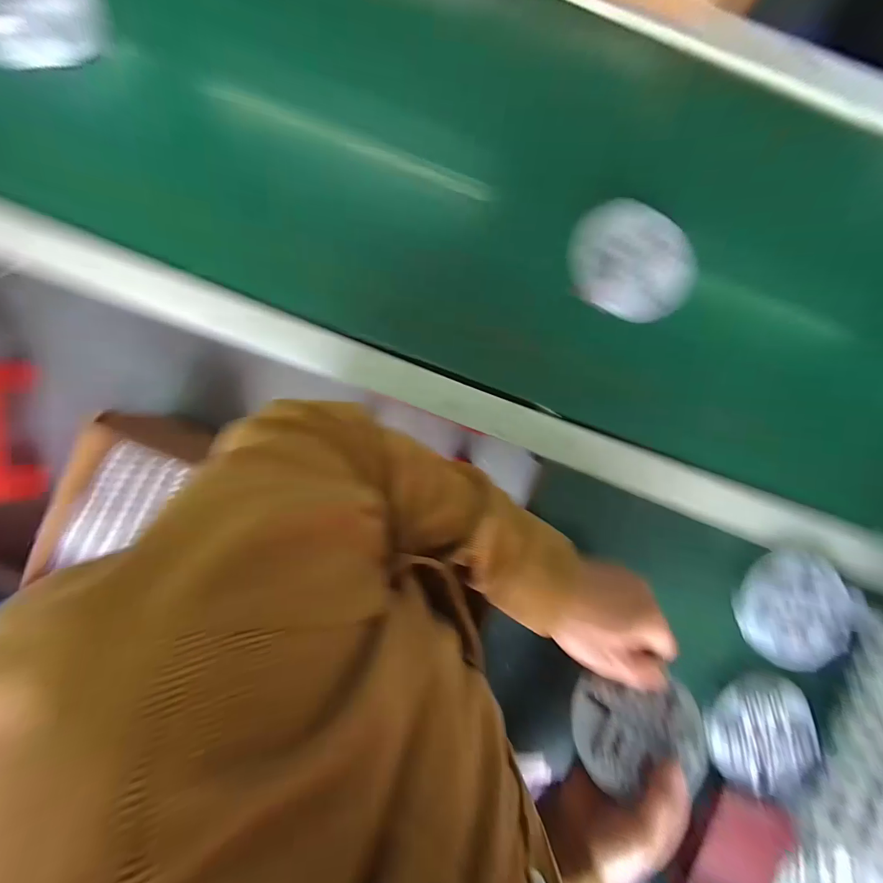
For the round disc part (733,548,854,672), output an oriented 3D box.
[{"bbox_3d":[0.361,0.170,0.411,0.104,0.026,0.113,0,93,-2],"label":"round disc part"}]

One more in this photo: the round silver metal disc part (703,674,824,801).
[{"bbox_3d":[0.336,0.301,0.409,0.113,0.019,0.112,0,93,-2],"label":"round silver metal disc part"}]

